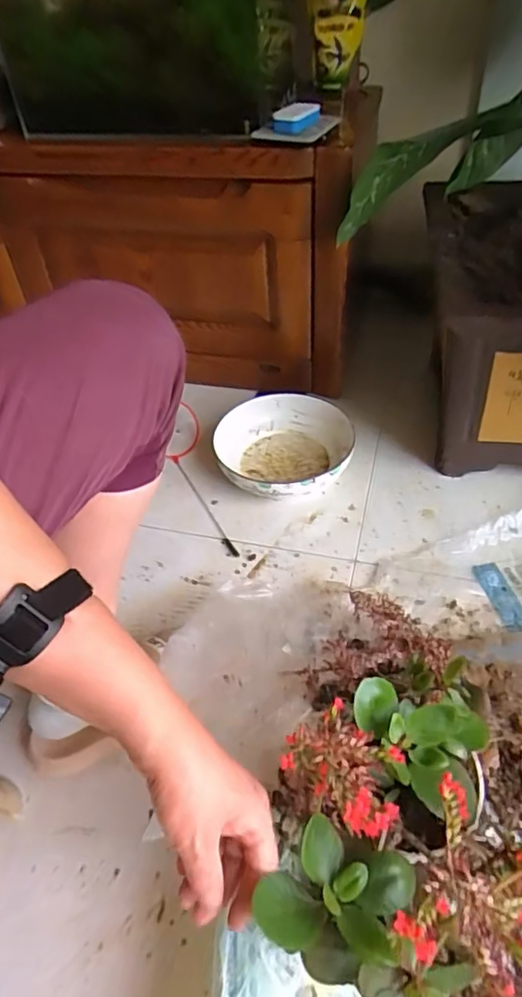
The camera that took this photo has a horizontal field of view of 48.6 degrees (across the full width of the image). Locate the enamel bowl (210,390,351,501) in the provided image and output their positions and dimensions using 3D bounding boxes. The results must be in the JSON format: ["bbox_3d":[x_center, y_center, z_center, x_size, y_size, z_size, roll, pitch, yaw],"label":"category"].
[{"bbox_3d":[0.039,-0.077,0.948,0.208,0.084,0.219,-2,45,2],"label":"enamel bowl"}]

